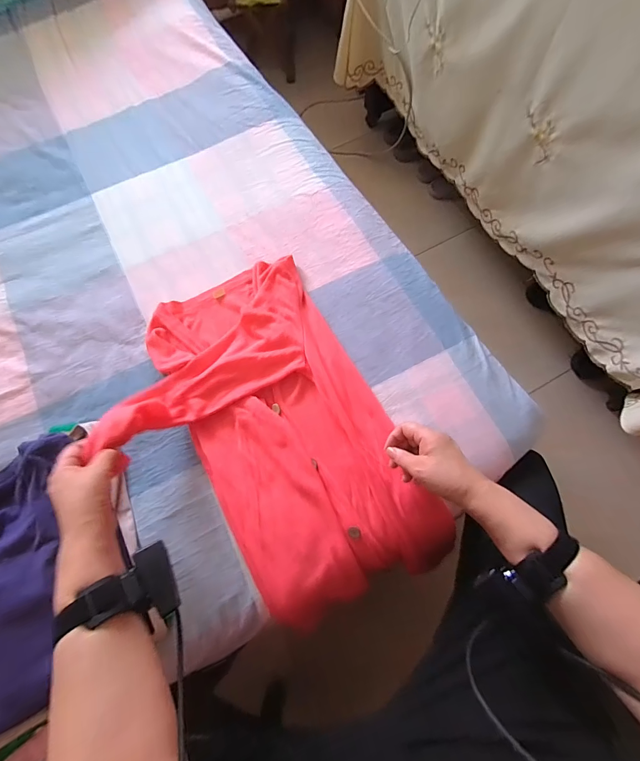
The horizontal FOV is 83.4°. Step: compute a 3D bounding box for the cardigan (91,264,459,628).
[{"bbox_3d":[-0.078,0.061,0.510,0.329,0.114,0.527,-29,73,-7],"label":"cardigan"}]

